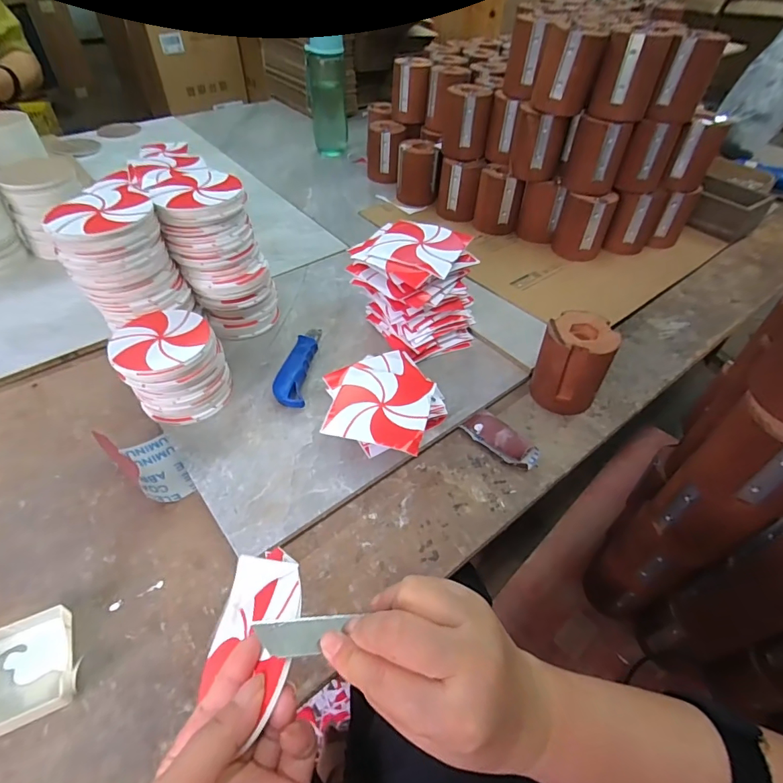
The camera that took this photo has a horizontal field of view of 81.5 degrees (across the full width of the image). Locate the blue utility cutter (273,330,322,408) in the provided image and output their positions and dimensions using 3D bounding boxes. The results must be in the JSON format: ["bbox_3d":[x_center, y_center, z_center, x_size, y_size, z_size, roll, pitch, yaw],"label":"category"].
[{"bbox_3d":[-0.118,-0.036,0.574,0.038,0.024,0.151,3,48,0],"label":"blue utility cutter"}]

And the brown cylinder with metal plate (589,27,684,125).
[{"bbox_3d":[0.350,-0.463,0.662,0.084,0.098,0.094,22,51,17],"label":"brown cylinder with metal plate"}]

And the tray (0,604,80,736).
[{"bbox_3d":[-0.291,0.218,0.354,0.073,0.018,0.077,-20,51,-19],"label":"tray"}]

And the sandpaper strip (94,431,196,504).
[{"bbox_3d":[-0.251,0.068,0.472,0.097,0.063,0.054,35,55,26],"label":"sandpaper strip"}]

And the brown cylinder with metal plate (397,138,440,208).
[{"bbox_3d":[0.048,-0.423,0.886,0.073,0.099,0.070,-9,49,-11],"label":"brown cylinder with metal plate"}]

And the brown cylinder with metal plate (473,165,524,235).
[{"bbox_3d":[0.191,-0.344,0.815,0.075,0.095,0.071,3,48,1],"label":"brown cylinder with metal plate"}]

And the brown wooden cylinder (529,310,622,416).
[{"bbox_3d":[0.216,-0.035,0.545,0.076,0.097,0.074,26,52,20],"label":"brown wooden cylinder"}]

